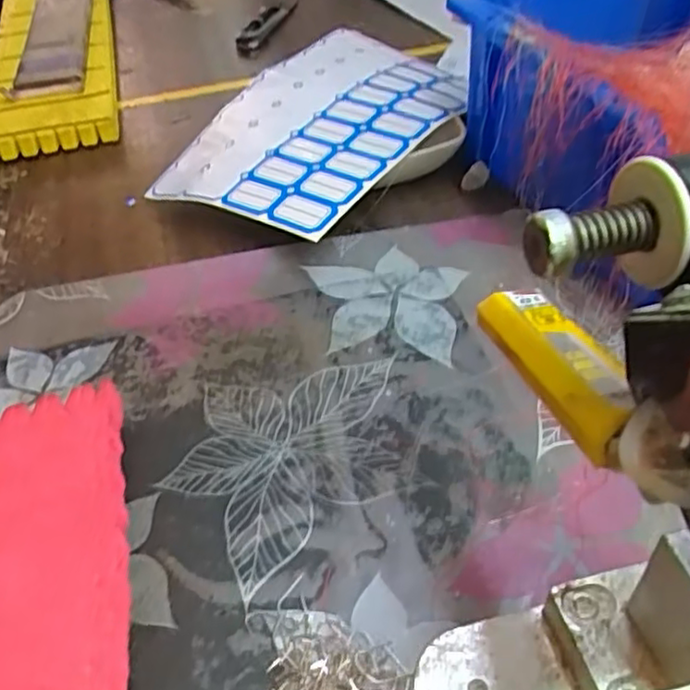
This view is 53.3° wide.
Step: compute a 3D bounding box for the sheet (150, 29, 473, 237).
[{"bbox_3d":[-0.008,-0.116,0.370,0.118,0.030,0.175,25,52,28],"label":"sheet"}]

